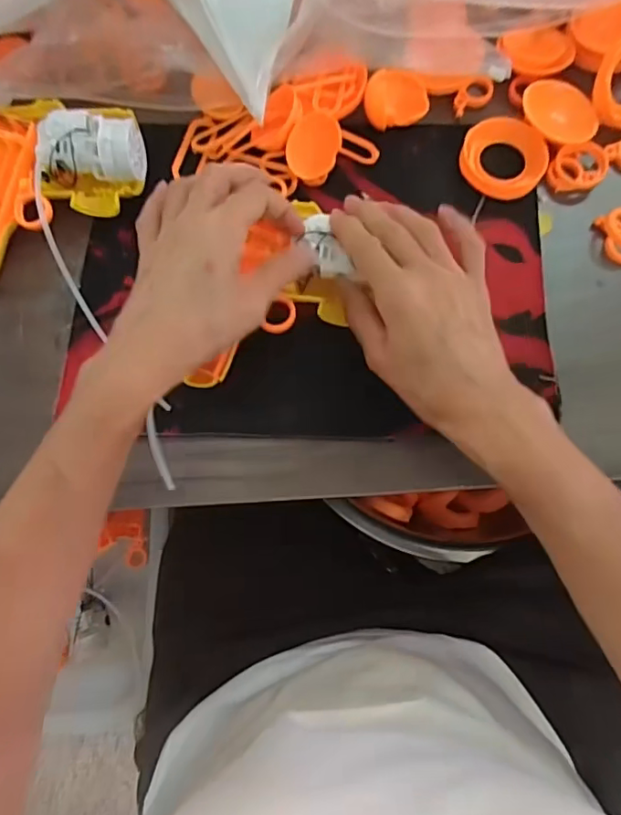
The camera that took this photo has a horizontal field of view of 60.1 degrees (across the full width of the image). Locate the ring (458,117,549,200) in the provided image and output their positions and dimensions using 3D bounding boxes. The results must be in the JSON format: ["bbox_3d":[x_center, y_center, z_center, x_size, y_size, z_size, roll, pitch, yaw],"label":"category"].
[{"bbox_3d":[0.133,-0.172,0.371,0.057,0.013,0.048,39,82,9],"label":"ring"}]

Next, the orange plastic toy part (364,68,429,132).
[{"bbox_3d":[0.062,-0.217,0.374,0.044,0.015,0.039,-16,93,-15],"label":"orange plastic toy part"}]

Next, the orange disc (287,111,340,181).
[{"bbox_3d":[0.002,-0.179,0.366,0.036,0.006,0.041,-1,112,3],"label":"orange disc"}]

